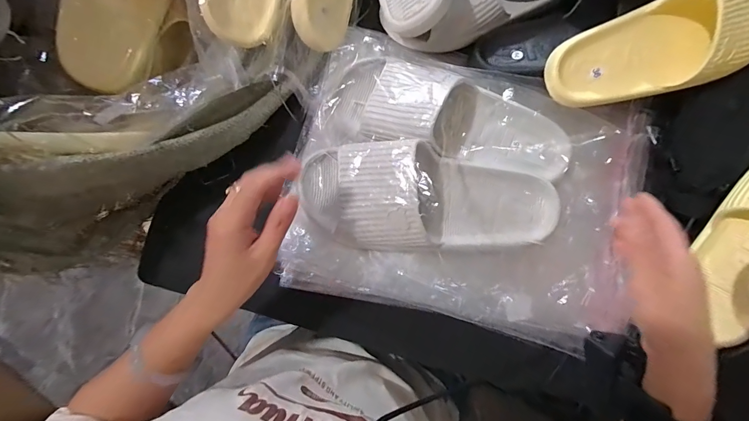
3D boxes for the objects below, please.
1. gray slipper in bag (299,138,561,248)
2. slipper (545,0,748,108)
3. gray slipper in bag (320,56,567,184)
[{"bbox_3d":[0.054,-0.010,0.374,0.272,0.077,0.100,6,80,2],"label":"gray slipper in bag"},{"bbox_3d":[0.304,-0.172,0.361,0.236,0.073,0.090,-16,79,15],"label":"slipper"},{"bbox_3d":[0.086,-0.103,0.390,0.270,0.070,0.088,15,80,3],"label":"gray slipper in bag"}]

